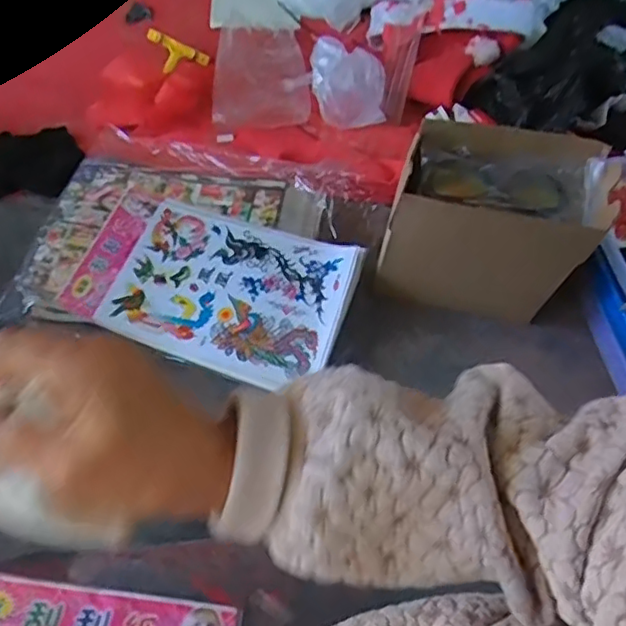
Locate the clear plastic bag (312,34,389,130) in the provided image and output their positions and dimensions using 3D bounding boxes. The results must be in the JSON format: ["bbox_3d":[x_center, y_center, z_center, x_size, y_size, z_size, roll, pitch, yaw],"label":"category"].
[{"bbox_3d":[0.048,-0.304,0.812,0.103,0.061,0.110,5,60,-1],"label":"clear plastic bag"}]

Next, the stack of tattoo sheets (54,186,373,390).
[{"bbox_3d":[-0.109,-0.030,0.658,0.288,0.018,0.170,18,65,10],"label":"stack of tattoo sheets"}]

